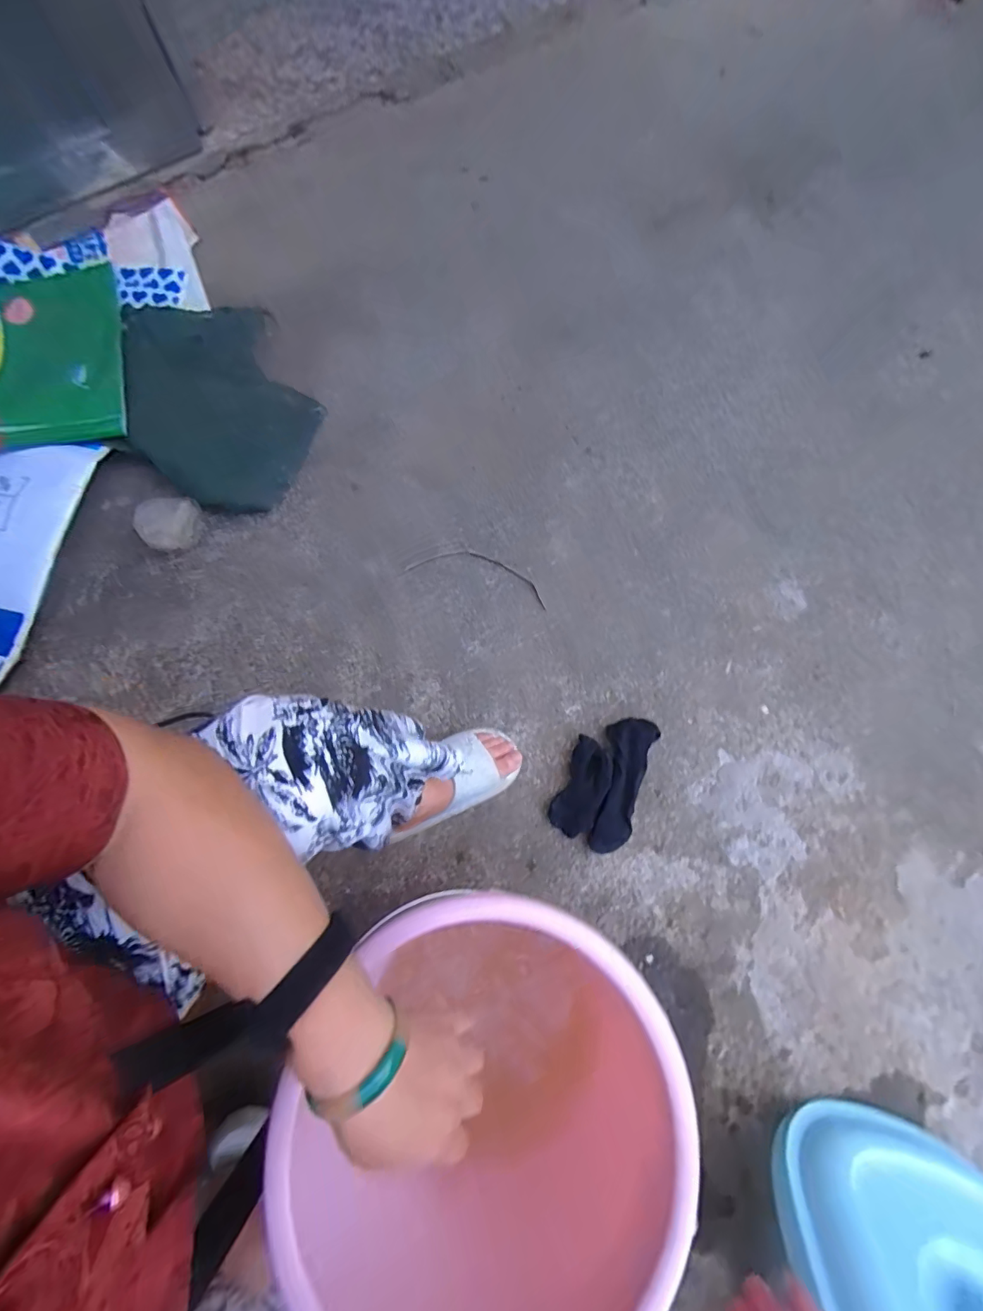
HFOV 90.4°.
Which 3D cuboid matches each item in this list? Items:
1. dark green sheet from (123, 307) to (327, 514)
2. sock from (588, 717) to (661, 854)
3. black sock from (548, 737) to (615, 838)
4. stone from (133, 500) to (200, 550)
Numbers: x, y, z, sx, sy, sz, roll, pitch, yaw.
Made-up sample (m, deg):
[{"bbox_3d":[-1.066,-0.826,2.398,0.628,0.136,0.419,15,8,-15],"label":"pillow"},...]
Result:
[{"bbox_3d":[-0.510,-0.474,0.899,0.296,0.060,0.477,-31,77,-7],"label":"dark green sheet"},{"bbox_3d":[0.188,0.185,0.713,0.065,0.047,0.198,19,76,6],"label":"sock"},{"bbox_3d":[0.133,0.192,0.711,0.061,0.047,0.135,26,77,8],"label":"black sock"},{"bbox_3d":[-0.543,-0.222,0.826,0.087,0.062,0.076,-1,75,1],"label":"stone"}]

